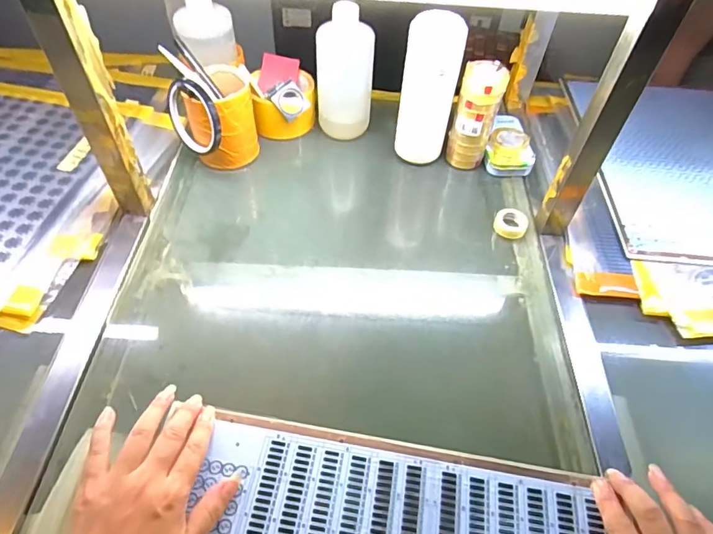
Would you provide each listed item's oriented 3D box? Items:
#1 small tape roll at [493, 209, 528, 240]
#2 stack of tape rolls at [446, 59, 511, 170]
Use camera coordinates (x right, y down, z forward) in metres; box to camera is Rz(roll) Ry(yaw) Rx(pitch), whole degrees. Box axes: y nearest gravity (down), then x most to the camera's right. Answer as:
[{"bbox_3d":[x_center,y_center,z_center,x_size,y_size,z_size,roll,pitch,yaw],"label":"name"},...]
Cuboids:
[{"bbox_3d":[0.191,-0.055,0.589,0.039,0.014,0.037,2,52,-2],"label":"small tape roll"},{"bbox_3d":[0.147,-0.186,0.596,0.050,0.128,0.043,14,52,7],"label":"stack of tape rolls"}]

